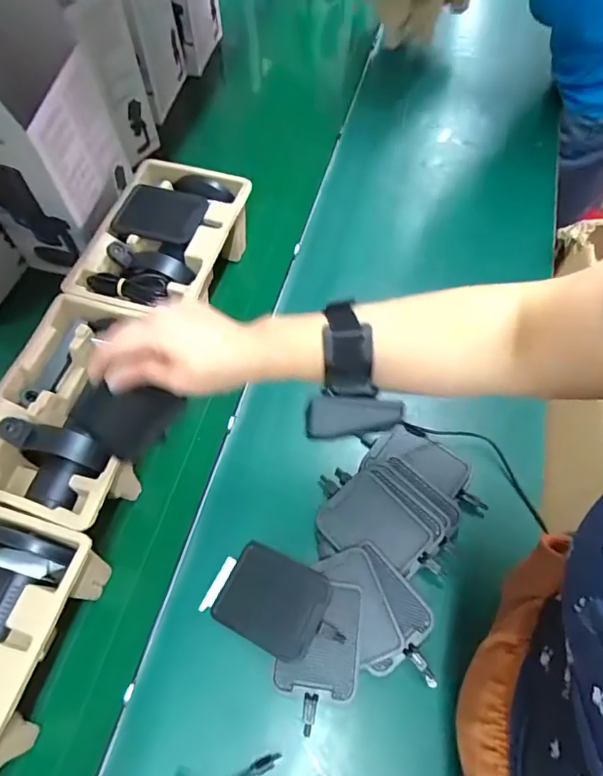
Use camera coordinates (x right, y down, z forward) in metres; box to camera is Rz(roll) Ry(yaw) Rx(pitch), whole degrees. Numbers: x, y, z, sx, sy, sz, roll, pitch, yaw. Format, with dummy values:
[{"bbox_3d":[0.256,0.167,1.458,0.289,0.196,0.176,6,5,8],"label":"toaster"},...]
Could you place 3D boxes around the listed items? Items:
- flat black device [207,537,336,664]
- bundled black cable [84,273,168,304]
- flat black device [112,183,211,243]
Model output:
[{"bbox_3d":[-0.028,0.204,0.483,0.097,0.019,0.082,24,65,11],"label":"flat black device"},{"bbox_3d":[-0.193,-0.114,0.554,0.089,0.014,0.034,10,63,4],"label":"bundled black cable"},{"bbox_3d":[-0.172,-0.211,0.603,0.095,0.008,0.079,15,64,7],"label":"flat black device"}]

